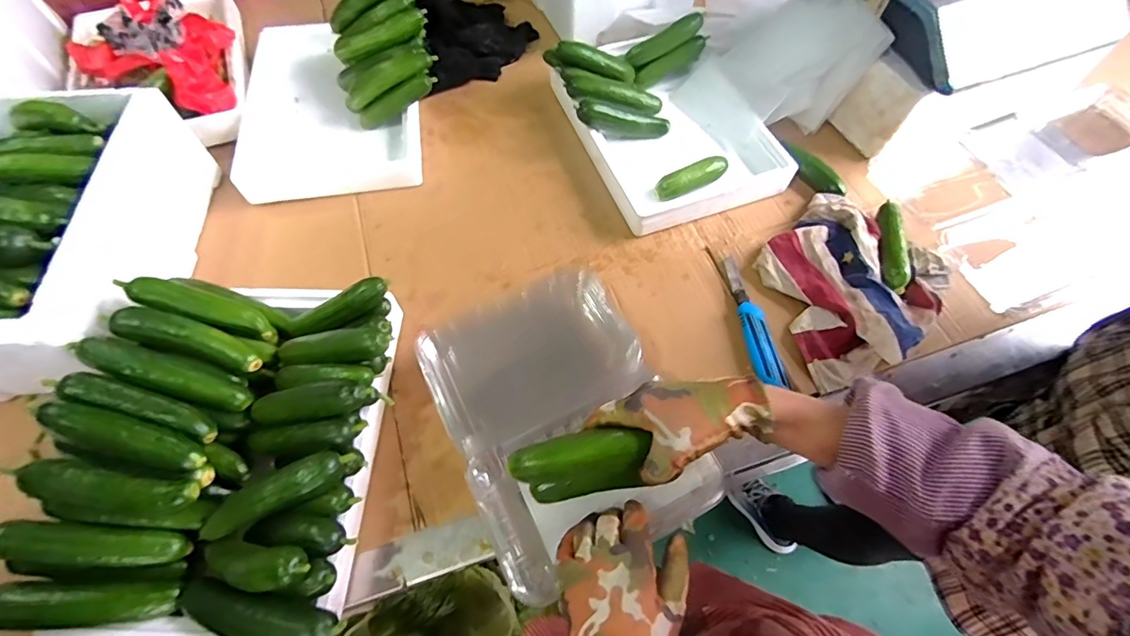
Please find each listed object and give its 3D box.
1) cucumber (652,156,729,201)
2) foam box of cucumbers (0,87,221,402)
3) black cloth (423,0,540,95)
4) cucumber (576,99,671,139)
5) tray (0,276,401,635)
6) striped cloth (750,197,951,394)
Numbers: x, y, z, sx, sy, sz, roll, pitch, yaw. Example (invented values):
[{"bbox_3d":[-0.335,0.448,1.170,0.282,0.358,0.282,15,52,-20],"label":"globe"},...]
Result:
[{"bbox_3d":[0.183,-0.197,0.707,0.121,0.038,0.036,-23,64,-13],"label":"cucumber"},{"bbox_3d":[-0.614,-0.100,0.574,0.276,0.144,0.366,-2,62,-2],"label":"foam box of cucumbers"},{"bbox_3d":[-0.164,-0.501,0.854,0.234,0.082,0.166,-37,68,-19],"label":"black cloth"},{"bbox_3d":[0.088,-0.298,0.741,0.151,0.029,0.040,4,60,-20],"label":"cucumber"},{"bbox_3d":[-0.319,0.113,0.483,0.270,0.135,0.350,3,62,1],"label":"tray"},{"bbox_3d":[0.360,-0.045,0.622,0.263,0.038,0.210,-40,69,-20],"label":"striped cloth"}]

